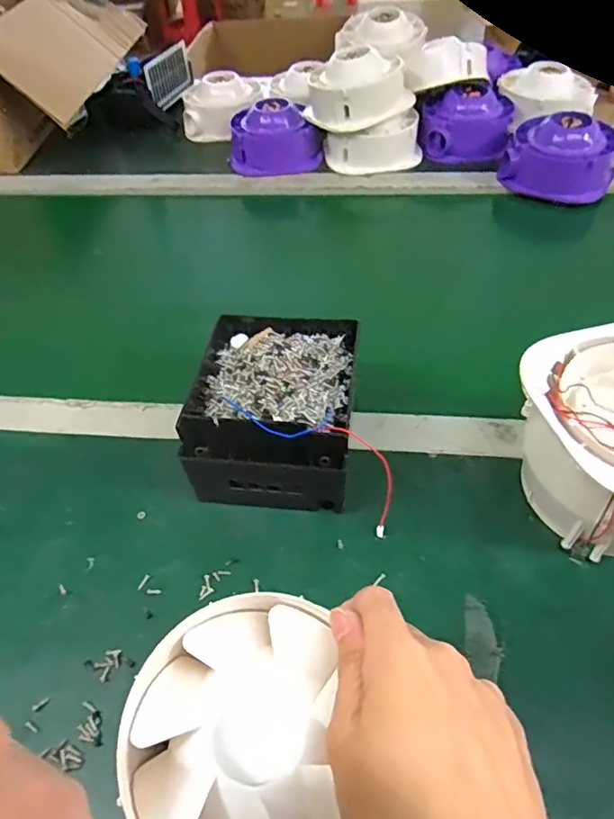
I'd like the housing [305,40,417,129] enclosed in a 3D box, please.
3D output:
[{"bbox_3d":[0.071,-0.446,0.732,0.118,0.076,0.108,-29,54,-19],"label":"housing"}]

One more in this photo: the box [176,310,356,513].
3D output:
[{"bbox_3d":[-0.024,-0.004,0.421,0.120,0.073,0.155,4,50,7],"label":"box"}]

